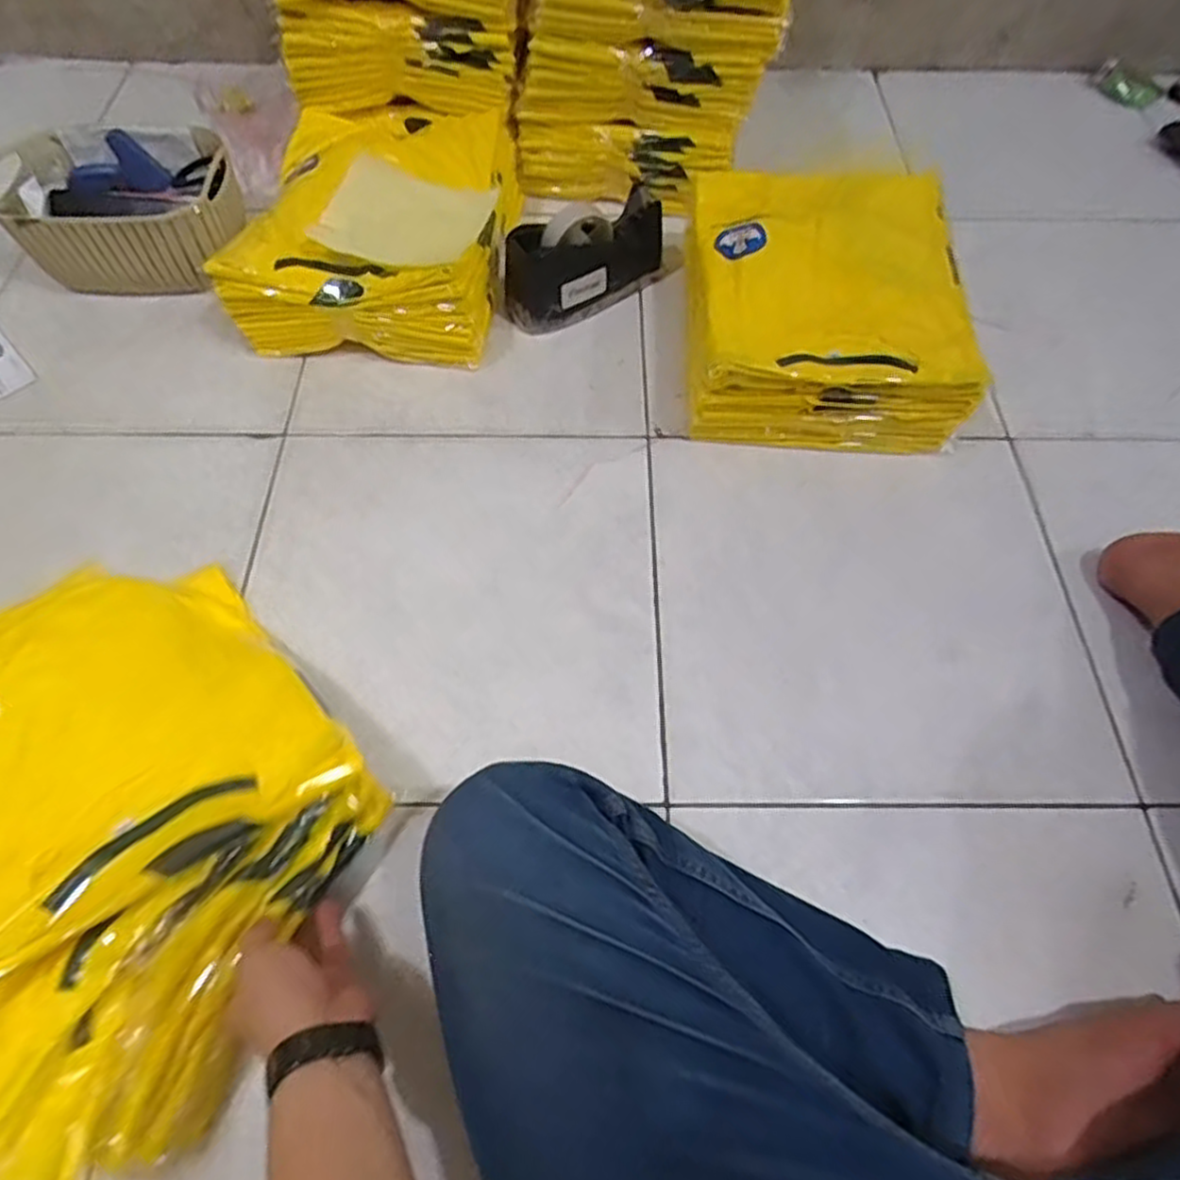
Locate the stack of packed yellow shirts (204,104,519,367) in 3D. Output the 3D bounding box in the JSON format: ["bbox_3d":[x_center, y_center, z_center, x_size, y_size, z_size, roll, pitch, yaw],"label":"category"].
[{"bbox_3d":[-0.241,-0.435,0.855,0.273,0.136,0.326,6,61,2],"label":"stack of packed yellow shirts"}]

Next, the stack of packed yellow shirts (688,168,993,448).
[{"bbox_3d":[0.249,-0.311,0.805,0.279,0.130,0.308,2,61,-1],"label":"stack of packed yellow shirts"}]

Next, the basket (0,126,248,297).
[{"bbox_3d":[-0.551,-0.454,0.877,0.263,0.102,0.183,0,61,-2],"label":"basket"}]

